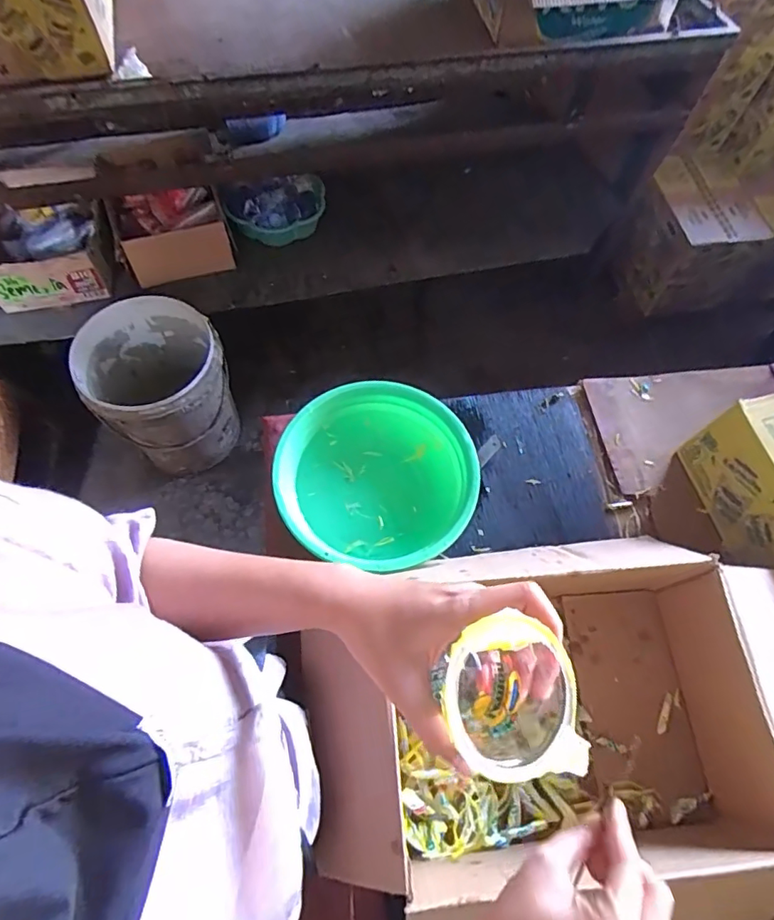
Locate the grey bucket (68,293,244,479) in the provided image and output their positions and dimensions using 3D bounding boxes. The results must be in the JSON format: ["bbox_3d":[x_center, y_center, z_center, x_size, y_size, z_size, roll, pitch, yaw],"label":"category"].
[{"bbox_3d":[-0.534,-0.169,1.275,0.296,0.343,0.299,1,66,-2],"label":"grey bucket"}]

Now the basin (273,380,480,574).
[{"bbox_3d":[-0.009,0.018,0.636,0.222,0.082,0.212,1,66,-2],"label":"basin"}]

